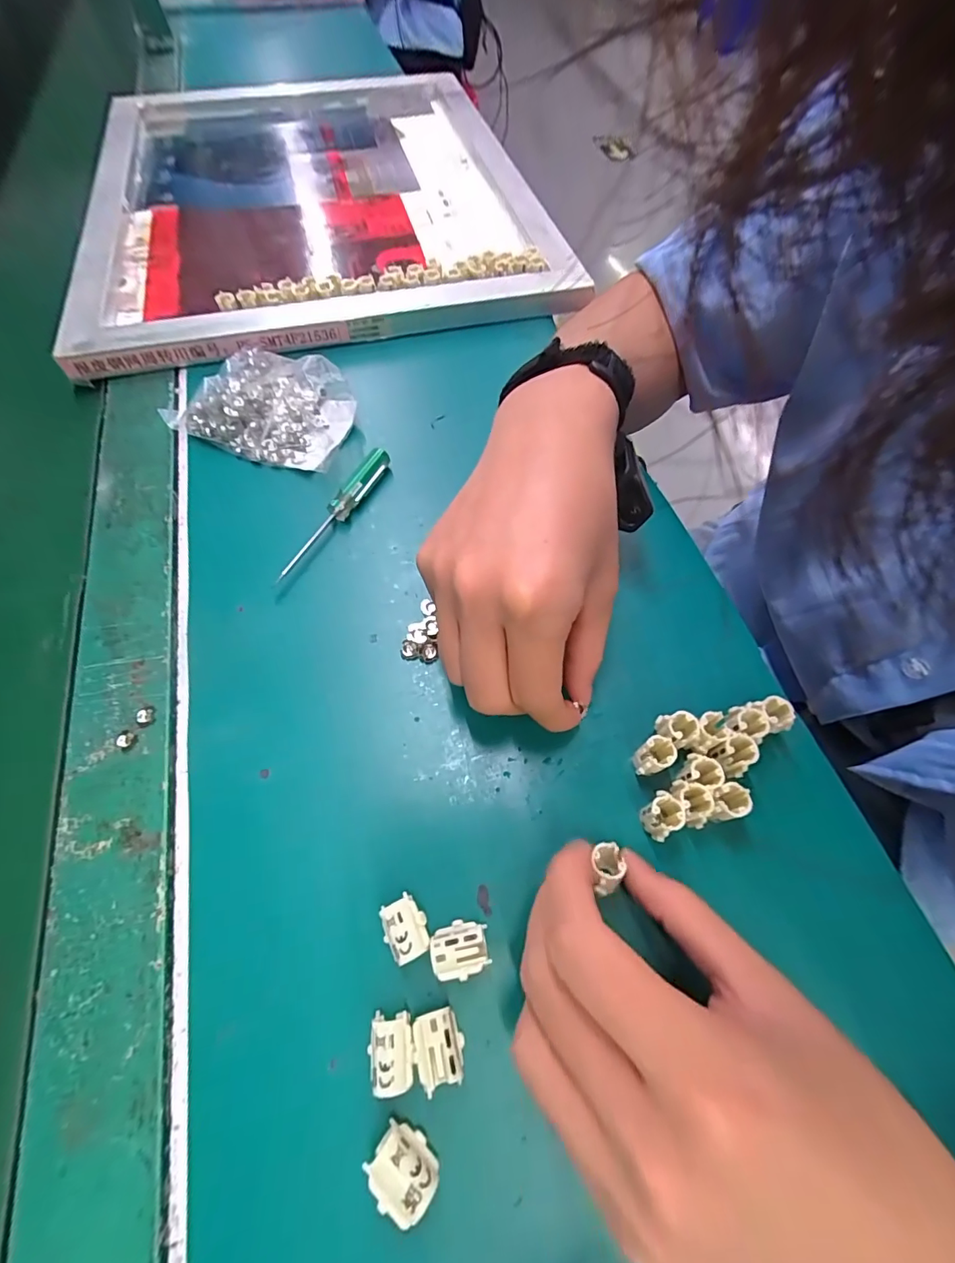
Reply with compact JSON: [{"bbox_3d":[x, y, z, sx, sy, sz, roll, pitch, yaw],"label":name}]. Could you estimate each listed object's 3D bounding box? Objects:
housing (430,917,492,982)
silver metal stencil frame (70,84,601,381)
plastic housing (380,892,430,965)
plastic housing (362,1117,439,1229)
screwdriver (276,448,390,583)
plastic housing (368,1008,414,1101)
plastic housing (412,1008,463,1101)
[{"bbox_3d":[-0.007,0.129,0.195,0.022,0.014,0.018,-8,63,-6],"label":"housing"},{"bbox_3d":[-0.161,-0.451,0.492,0.409,0.035,0.490,-12,63,-8],"label":"silver metal stencil frame"},{"bbox_3d":[-0.029,0.123,0.200,0.016,0.015,0.022,-21,65,-12],"label":"plastic housing"},{"bbox_3d":[-0.026,0.185,0.166,0.022,0.017,0.017,31,66,14],"label":"plastic housing"},{"bbox_3d":[-0.088,-0.075,0.300,0.012,0.014,0.109,24,64,11],"label":"screwdriver"},{"bbox_3d":[-0.031,0.157,0.181,0.016,0.016,0.023,-9,63,-6],"label":"plastic housing"},{"bbox_3d":[-0.014,0.155,0.181,0.017,0.016,0.021,-14,63,-9],"label":"plastic housing"}]

